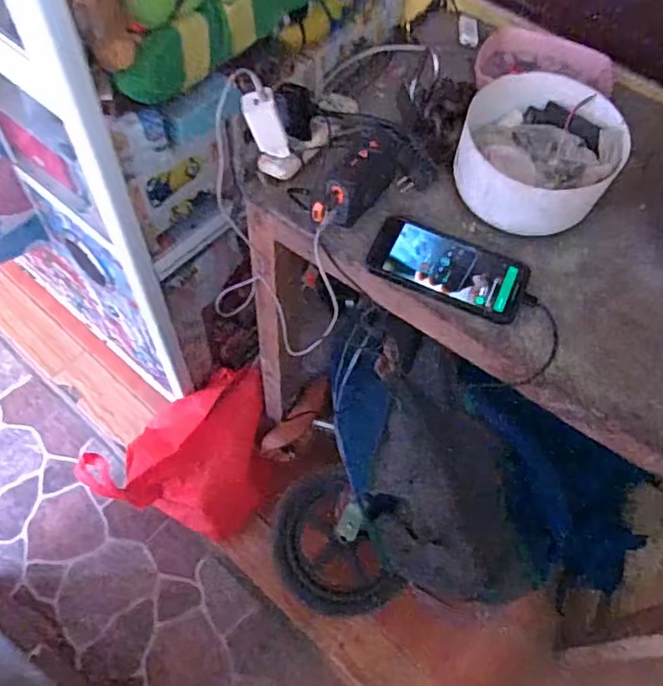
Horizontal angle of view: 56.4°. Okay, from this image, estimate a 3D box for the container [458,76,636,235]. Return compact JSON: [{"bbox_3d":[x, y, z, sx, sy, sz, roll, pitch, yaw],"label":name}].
[{"bbox_3d":[0.217,-0.197,0.663,0.156,0.083,0.168,1,60,-2],"label":"container"}]

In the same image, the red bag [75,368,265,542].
[{"bbox_3d":[-0.320,0.230,1.278,0.396,0.228,0.282,4,60,-1],"label":"red bag"}]

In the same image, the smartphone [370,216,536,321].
[{"bbox_3d":[0.121,-0.080,0.640,0.161,0.009,0.080,20,61,8],"label":"smartphone"}]

